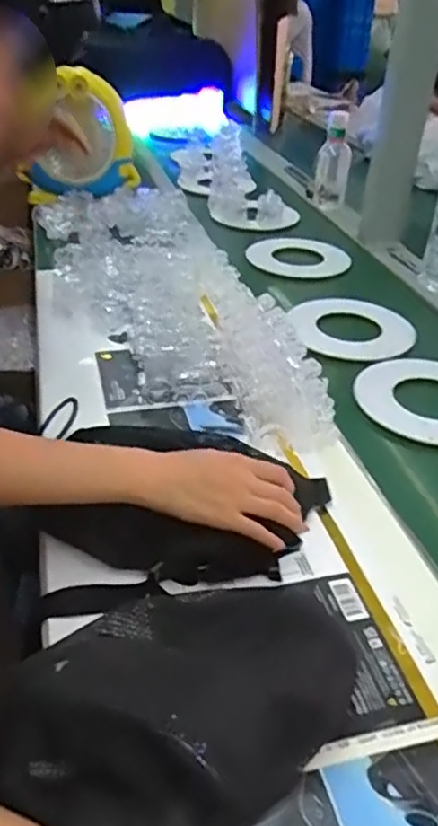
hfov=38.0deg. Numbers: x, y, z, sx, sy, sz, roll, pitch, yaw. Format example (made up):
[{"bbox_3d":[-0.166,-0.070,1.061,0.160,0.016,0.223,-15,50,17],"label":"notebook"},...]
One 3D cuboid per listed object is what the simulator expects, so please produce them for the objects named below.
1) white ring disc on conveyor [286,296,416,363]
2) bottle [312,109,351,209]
[{"bbox_3d":[0.202,-0.133,0.964,0.174,0.013,0.177,2,34,-1],"label":"white ring disc on conveyor"},{"bbox_3d":[0.261,-0.571,1.444,0.062,0.207,0.073,14,35,16],"label":"bottle"}]

